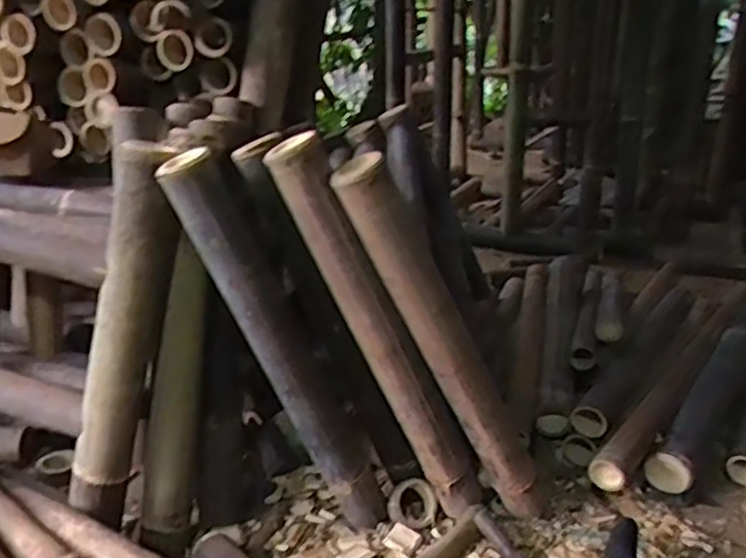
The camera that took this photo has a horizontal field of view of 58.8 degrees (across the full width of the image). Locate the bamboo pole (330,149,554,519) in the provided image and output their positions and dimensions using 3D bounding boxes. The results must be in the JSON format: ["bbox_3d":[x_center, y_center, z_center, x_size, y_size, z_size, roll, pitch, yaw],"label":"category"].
[{"bbox_3d":[0.115,0.110,0.926,0.076,0.625,0.078,-30,25,-2],"label":"bamboo pole"}]

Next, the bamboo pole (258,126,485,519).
[{"bbox_3d":[0.022,0.090,0.919,0.076,0.616,0.059,-25,22,2],"label":"bamboo pole"}]

